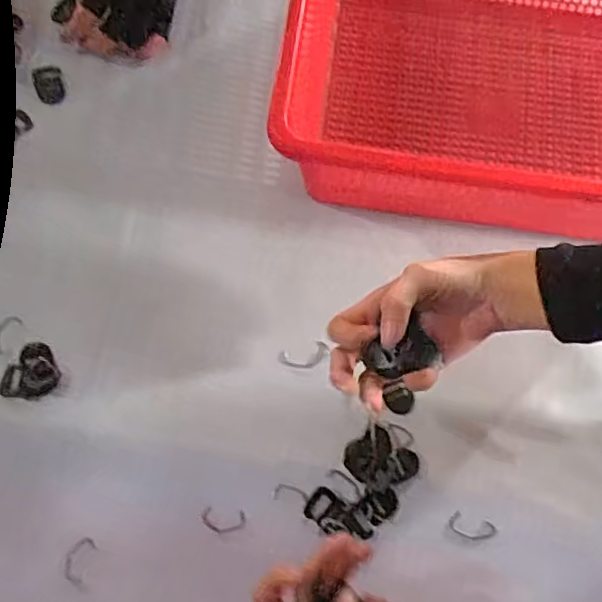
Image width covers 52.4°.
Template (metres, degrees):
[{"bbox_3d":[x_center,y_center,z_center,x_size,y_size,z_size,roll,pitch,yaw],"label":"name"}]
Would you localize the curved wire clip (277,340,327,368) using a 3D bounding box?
[{"bbox_3d":[0.002,0.045,0.495,0.040,0.005,0.020,-15,73,-7],"label":"curved wire clip"}]

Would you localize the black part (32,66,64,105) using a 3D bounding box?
[{"bbox_3d":[-0.234,-0.200,0.567,0.026,0.004,0.043,-15,73,-7],"label":"black part"}]

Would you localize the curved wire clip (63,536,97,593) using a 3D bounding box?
[{"bbox_3d":[-0.162,0.190,0.445,0.020,0.004,0.035,13,72,2],"label":"curved wire clip"}]

